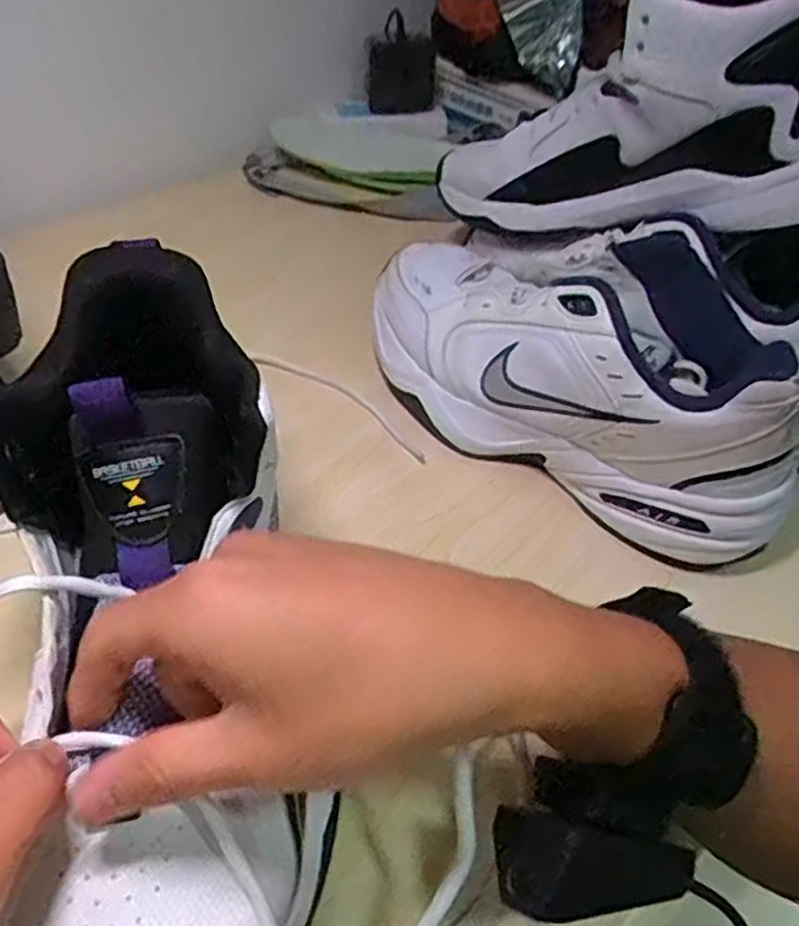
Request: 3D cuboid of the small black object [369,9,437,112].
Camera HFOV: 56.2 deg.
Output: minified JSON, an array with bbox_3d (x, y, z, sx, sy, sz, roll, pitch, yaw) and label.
[{"bbox_3d":[0.003,-0.373,0.702,0.063,0.081,0.011,3,26,0],"label":"small black object"}]

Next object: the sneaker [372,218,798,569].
[{"bbox_3d":[0.100,-0.059,0.423,0.266,0.117,0.110,31,50,23],"label":"sneaker"}]

